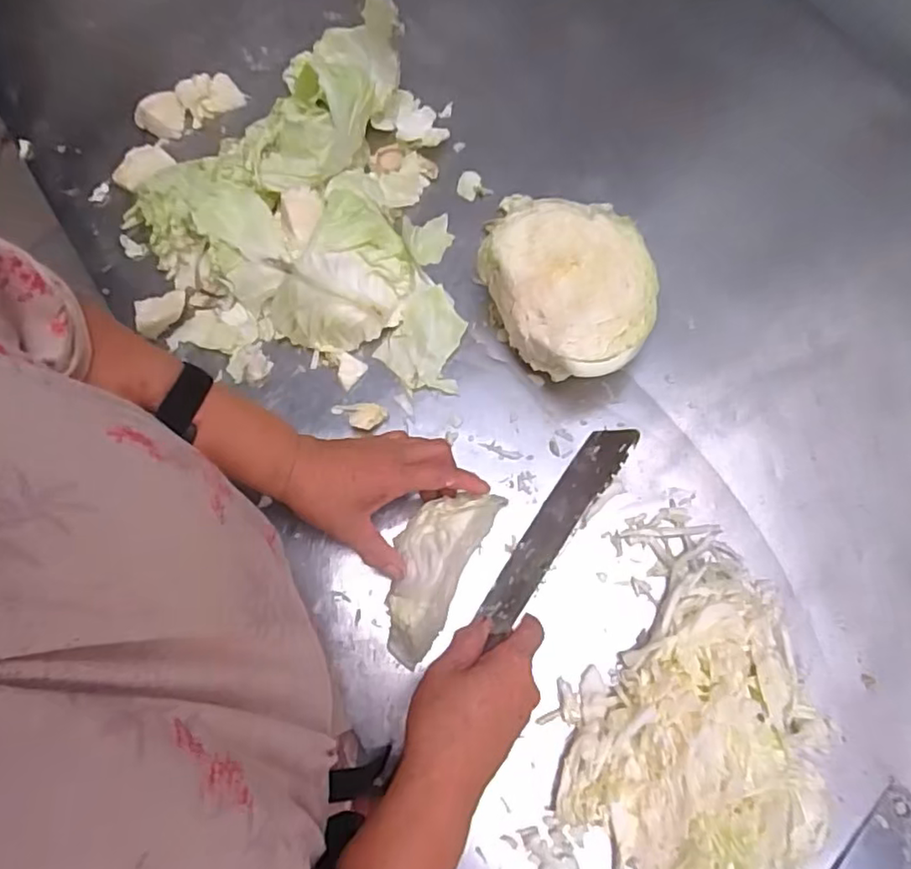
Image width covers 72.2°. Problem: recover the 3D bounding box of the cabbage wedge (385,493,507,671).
[{"bbox_3d":[-0.019,0.103,0.483,0.060,0.060,0.142,23,74,8],"label":"cabbage wedge"}]

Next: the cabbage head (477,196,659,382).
[{"bbox_3d":[0.100,-0.129,0.547,0.138,0.092,0.162,-42,76,-14],"label":"cabbage head"}]

